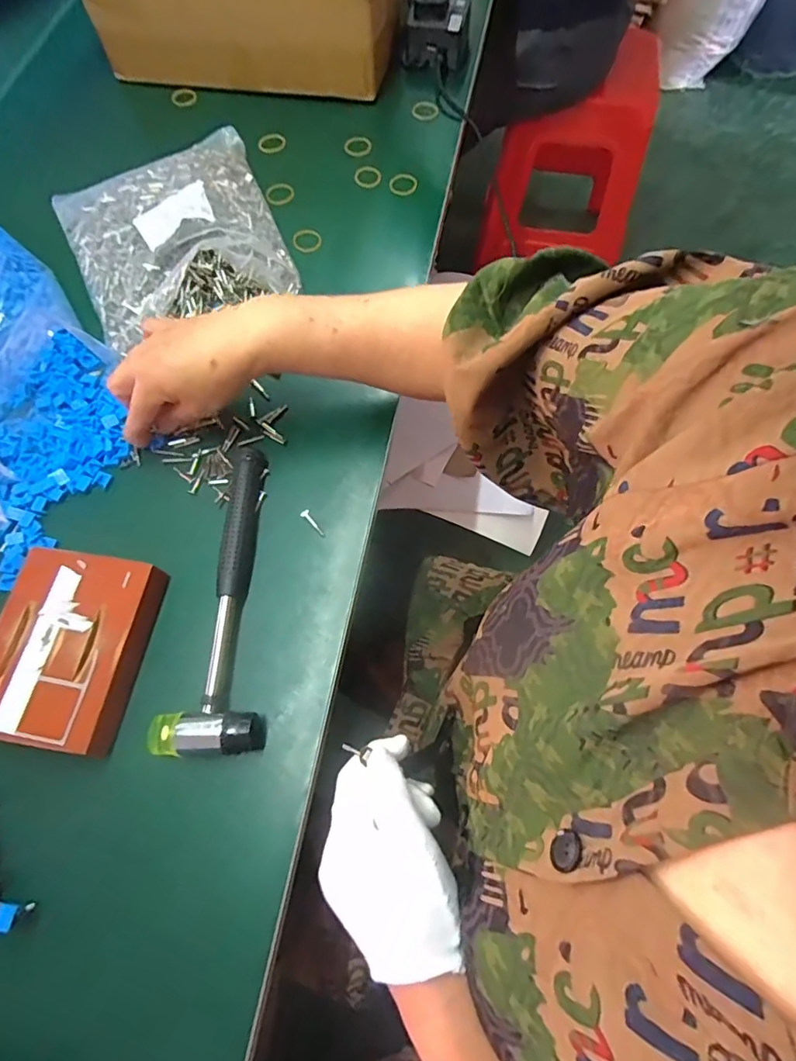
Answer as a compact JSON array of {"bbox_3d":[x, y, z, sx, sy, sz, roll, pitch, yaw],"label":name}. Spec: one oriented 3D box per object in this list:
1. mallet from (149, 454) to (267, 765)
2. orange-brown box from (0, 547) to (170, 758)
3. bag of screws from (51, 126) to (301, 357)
[{"bbox_3d":[-0.144,0.050,0.421,0.074,0.036,0.236,-4,68,-2],"label":"mallet"},{"bbox_3d":[-0.246,0.087,0.399,0.106,0.028,0.136,9,68,4],"label":"orange-brown box"},{"bbox_3d":[-0.235,-0.320,0.549,0.216,0.049,0.266,-24,69,-9],"label":"bag of screws"}]

